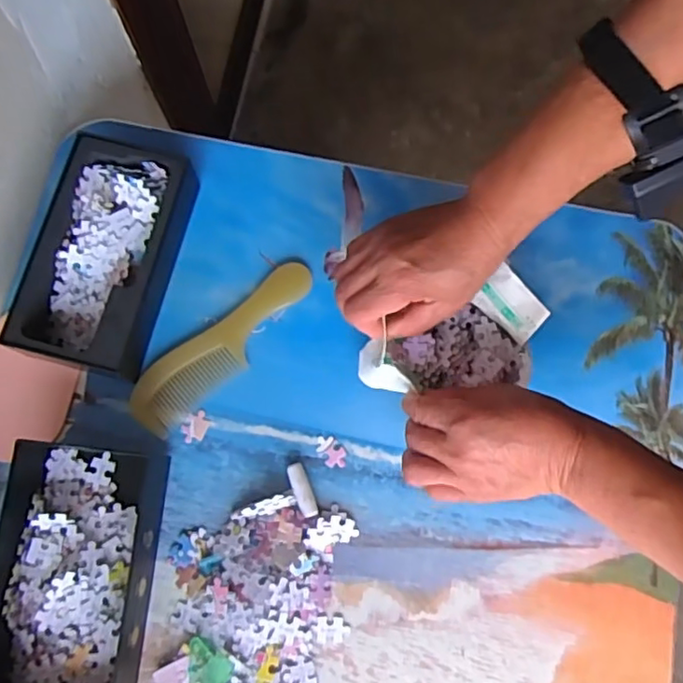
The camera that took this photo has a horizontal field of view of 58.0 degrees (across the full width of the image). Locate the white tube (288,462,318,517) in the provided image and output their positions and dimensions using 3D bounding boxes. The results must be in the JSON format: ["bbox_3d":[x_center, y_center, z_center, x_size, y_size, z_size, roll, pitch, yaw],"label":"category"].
[{"bbox_3d":[-0.031,0.115,0.480,0.013,0.009,0.042,-22,78,-5],"label":"white tube"}]

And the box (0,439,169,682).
[{"bbox_3d":[-0.201,0.175,0.456,0.120,0.040,0.203,3,77,0],"label":"box"}]

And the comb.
[{"bbox_3d":[-0.097,0.002,0.515,0.183,0.010,0.045,-41,80,-9],"label":"comb"}]

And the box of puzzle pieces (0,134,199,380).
[{"bbox_3d":[-0.189,-0.067,0.506,0.108,0.055,0.179,12,77,3],"label":"box of puzzle pieces"}]

